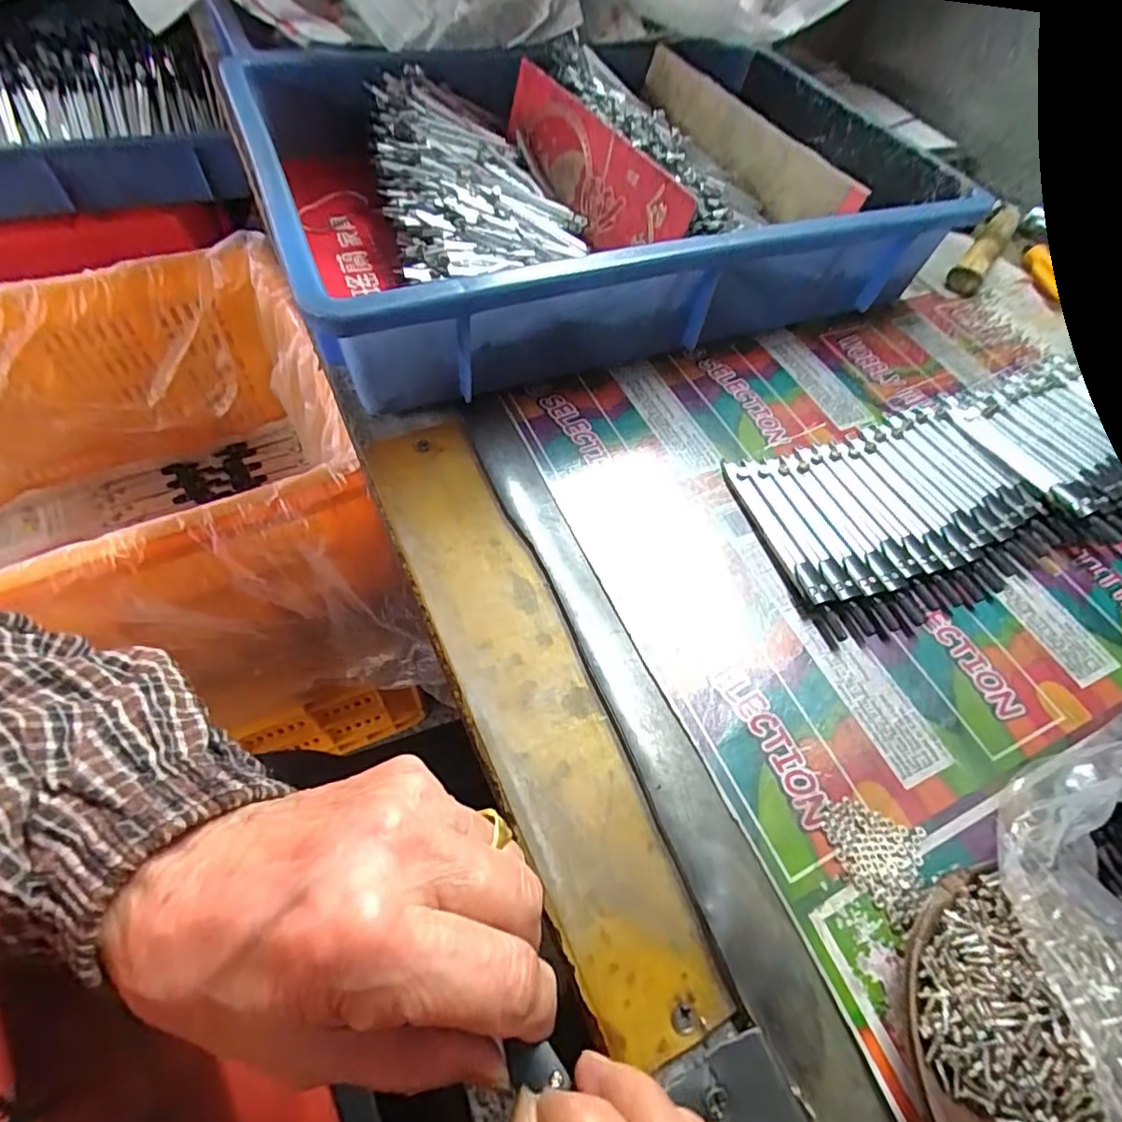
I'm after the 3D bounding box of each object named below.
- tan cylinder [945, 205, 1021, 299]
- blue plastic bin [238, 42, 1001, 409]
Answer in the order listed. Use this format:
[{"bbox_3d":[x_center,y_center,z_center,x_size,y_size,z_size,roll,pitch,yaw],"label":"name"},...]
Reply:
[{"bbox_3d":[0.346,-0.255,0.465,0.025,0.021,0.133,34,61,16],"label":"tan cylinder"},{"bbox_3d":[0.019,-0.267,0.406,0.415,0.086,0.315,-19,60,-16],"label":"blue plastic bin"}]

